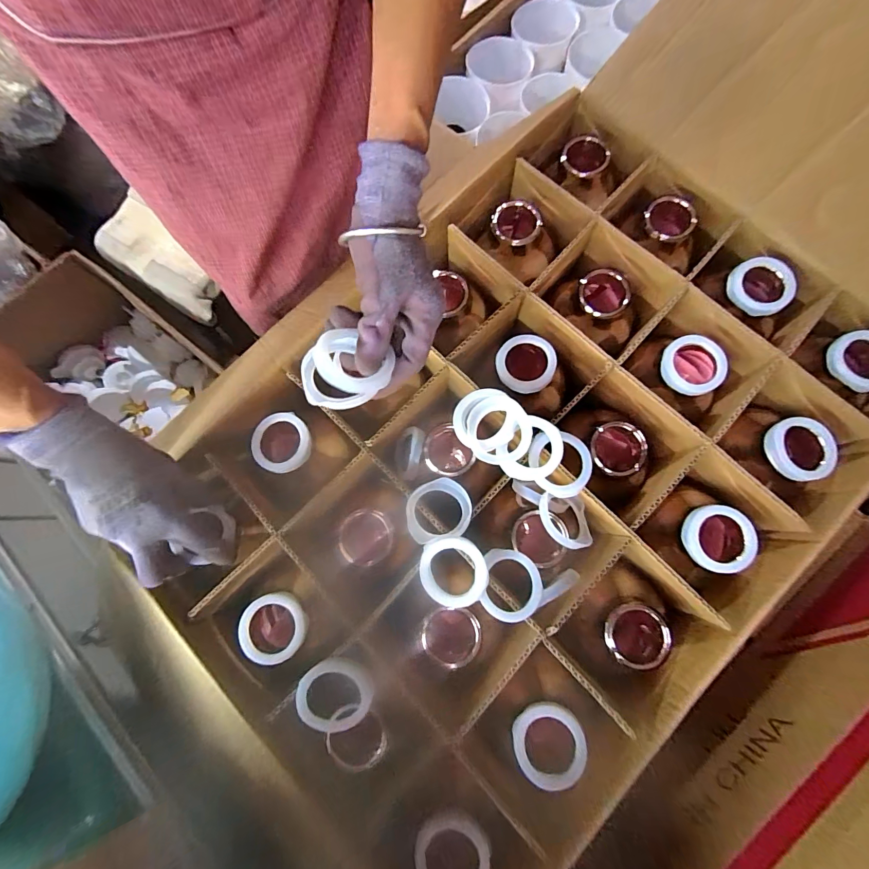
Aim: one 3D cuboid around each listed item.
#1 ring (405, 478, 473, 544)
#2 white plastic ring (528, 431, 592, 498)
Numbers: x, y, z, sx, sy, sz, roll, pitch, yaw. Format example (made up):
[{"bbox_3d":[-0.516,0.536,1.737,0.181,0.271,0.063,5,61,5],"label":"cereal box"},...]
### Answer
[{"bbox_3d":[0.003,0.068,0.362,0.058,0.011,0.053,0,77,2],"label":"ring"},{"bbox_3d":[0.115,0.027,0.363,0.053,0.014,0.058,0,74,0],"label":"white plastic ring"}]

